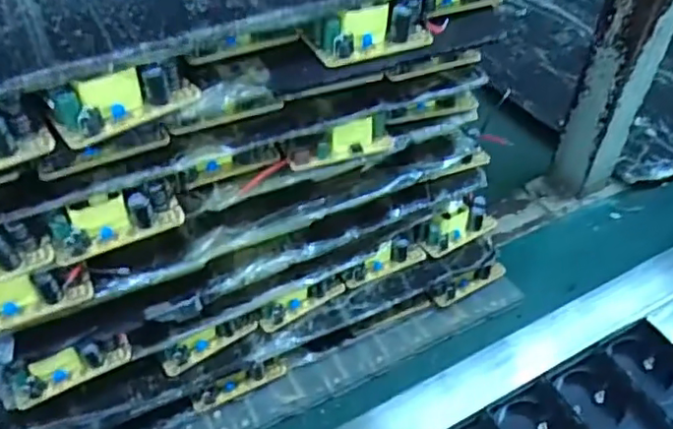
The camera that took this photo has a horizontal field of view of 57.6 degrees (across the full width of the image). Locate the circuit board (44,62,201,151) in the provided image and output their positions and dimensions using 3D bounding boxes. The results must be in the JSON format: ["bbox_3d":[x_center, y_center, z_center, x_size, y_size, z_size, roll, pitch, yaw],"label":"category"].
[{"bbox_3d":[-0.094,-0.052,0.276,0.064,0.023,0.018,-25,49,-23],"label":"circuit board"}]

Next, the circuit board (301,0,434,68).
[{"bbox_3d":[0.017,-0.100,0.323,0.061,0.022,0.031,-17,46,-15],"label":"circuit board"}]

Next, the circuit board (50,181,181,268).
[{"bbox_3d":[-0.110,0.003,0.306,0.063,0.024,0.016,-24,49,-22],"label":"circuit board"}]

